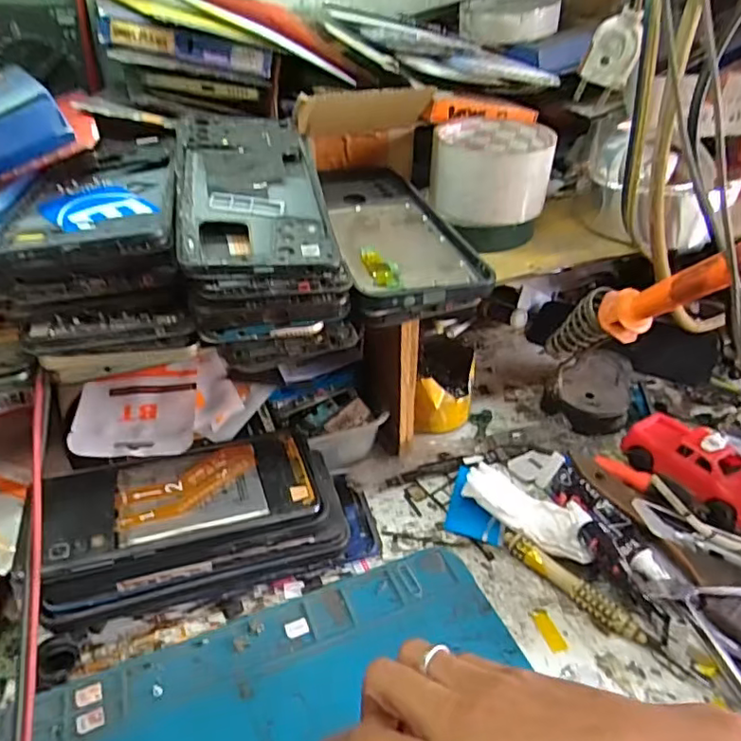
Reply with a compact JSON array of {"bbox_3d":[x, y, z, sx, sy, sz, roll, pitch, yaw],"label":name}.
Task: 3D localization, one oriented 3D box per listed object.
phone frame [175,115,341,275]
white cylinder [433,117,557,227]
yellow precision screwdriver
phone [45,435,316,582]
[{"bbox_3d":[-0.063,-0.099,0.303,0.073,0.008,0.158,-3,46,-16],"label":"phone frame"},{"bbox_3d":[0.085,-0.141,0.407,0.079,0.051,0.082,5,38,7],"label":"white cylinder"},{"bbox_3d":[0.132,0.135,0.339,0.015,0.014,0.122,-29,43,-32],"label":"yellow precision screwdriver"},{"bbox_3d":[-0.106,0.071,0.330,0.144,0.014,0.072,-14,37,-16],"label":"phone"}]

